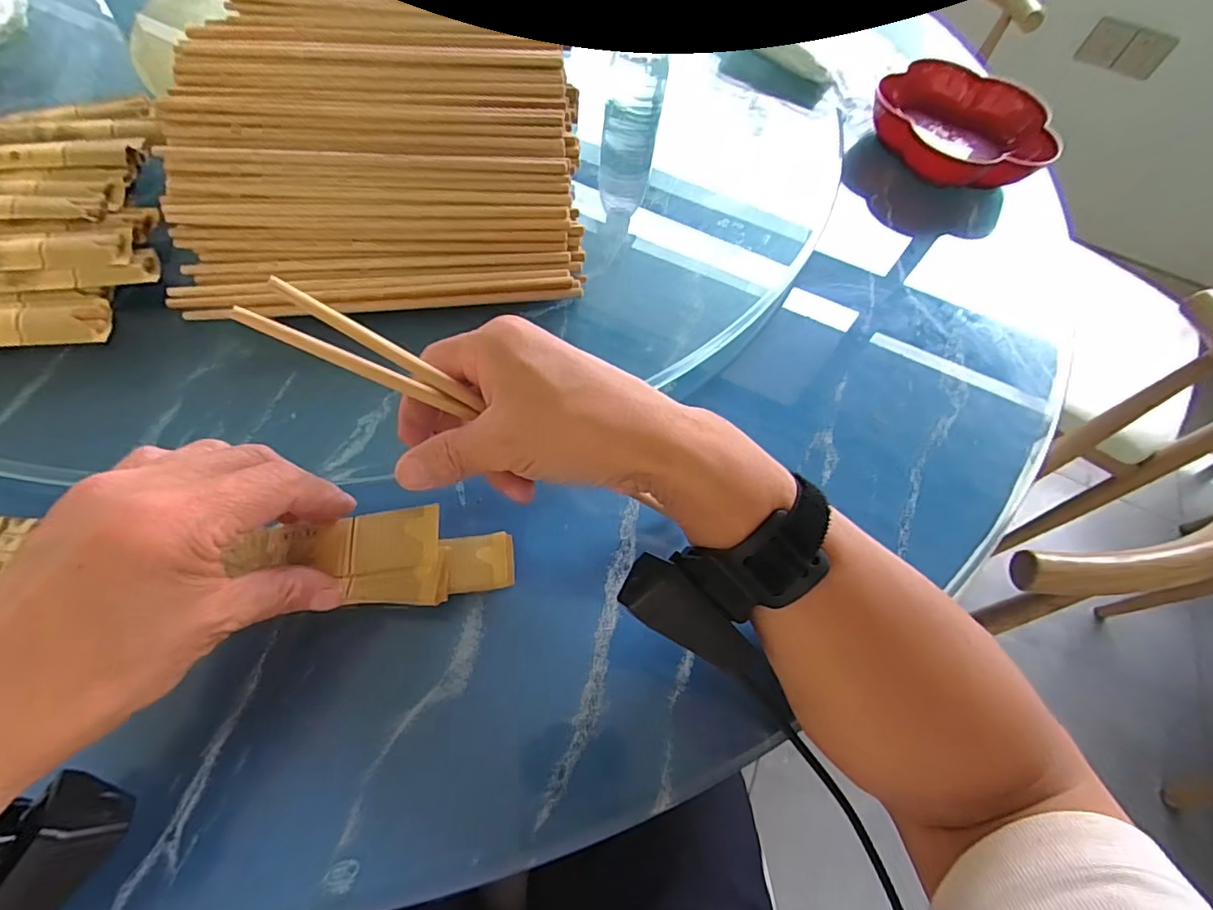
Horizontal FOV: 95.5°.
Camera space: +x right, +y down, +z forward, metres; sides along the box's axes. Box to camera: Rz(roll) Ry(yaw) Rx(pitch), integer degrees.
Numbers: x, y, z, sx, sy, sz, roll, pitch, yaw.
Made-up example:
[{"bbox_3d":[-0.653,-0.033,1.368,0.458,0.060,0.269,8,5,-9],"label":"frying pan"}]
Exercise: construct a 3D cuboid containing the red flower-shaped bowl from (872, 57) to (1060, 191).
[{"bbox_3d":[0.363,-0.340,0.574,0.173,0.049,0.151,24,61,6],"label":"red flower-shaped bowl"}]

